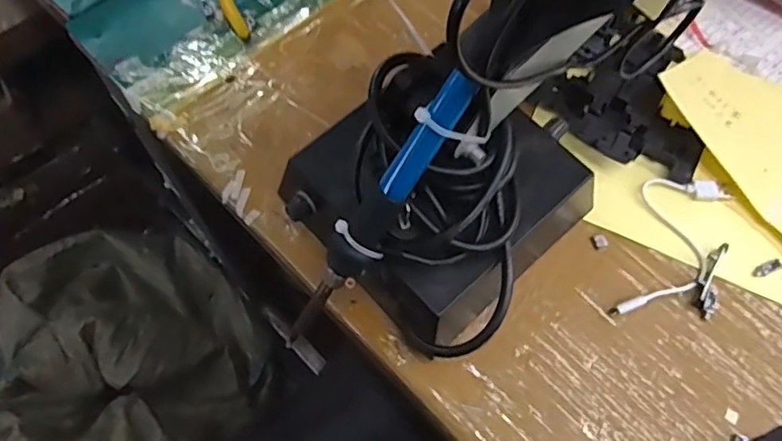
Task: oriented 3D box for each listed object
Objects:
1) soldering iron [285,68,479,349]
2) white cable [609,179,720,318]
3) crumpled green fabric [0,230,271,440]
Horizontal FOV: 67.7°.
[{"bbox_3d":[-0.010,0.001,0.286,0.021,0.171,0.022,43,32,14],"label":"soldering iron"},{"bbox_3d":[0.173,0.015,0.359,0.047,0.008,0.110,21,67,6],"label":"white cable"},{"bbox_3d":[-0.389,0.186,0.782,0.364,0.140,0.392,29,68,9],"label":"crumpled green fabric"}]

